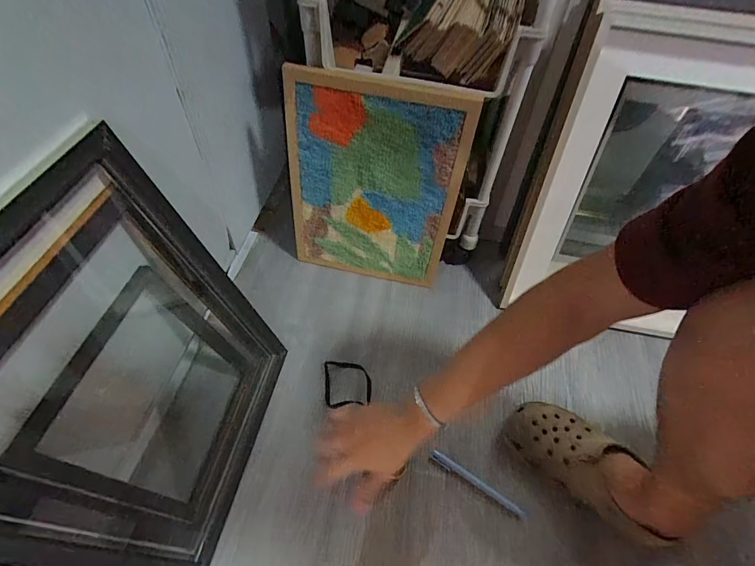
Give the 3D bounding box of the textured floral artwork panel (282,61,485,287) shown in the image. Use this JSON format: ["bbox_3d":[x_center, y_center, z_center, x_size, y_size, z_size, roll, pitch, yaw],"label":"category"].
[{"bbox_3d":[-0.011,-0.147,0.649,0.274,0.362,0.016,11,47,3],"label":"textured floral artwork panel"}]

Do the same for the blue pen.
[{"bbox_3d":[0.146,0.291,0.563,0.147,0.007,0.013,29,56,16],"label":"blue pen"}]

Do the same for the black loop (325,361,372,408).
[{"bbox_3d":[-0.048,0.163,0.637,0.075,0.012,0.083,-1,49,-9],"label":"black loop"}]

